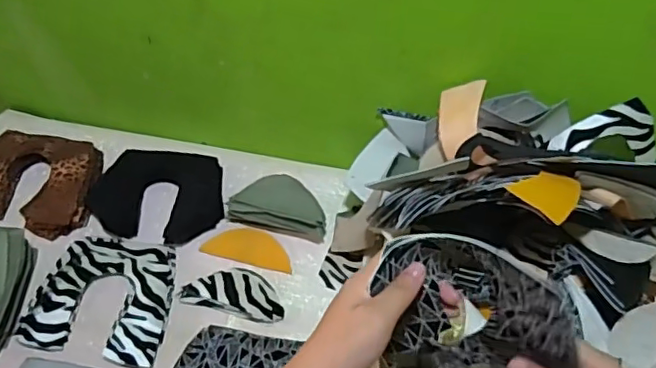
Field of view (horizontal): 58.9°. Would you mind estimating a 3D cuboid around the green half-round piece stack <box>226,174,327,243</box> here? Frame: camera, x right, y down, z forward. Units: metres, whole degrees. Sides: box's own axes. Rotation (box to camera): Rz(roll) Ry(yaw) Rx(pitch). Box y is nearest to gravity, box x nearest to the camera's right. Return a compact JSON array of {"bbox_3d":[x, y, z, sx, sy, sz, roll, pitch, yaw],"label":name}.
[{"bbox_3d":[-0.059,0.024,0.724,0.120,0.025,0.066,12,55,9],"label":"green half-round piece stack"}]

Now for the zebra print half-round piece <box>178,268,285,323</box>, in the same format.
[{"bbox_3d":[-0.106,0.123,0.668,0.118,0.005,0.057,12,52,7],"label":"zebra print half-round piece"}]

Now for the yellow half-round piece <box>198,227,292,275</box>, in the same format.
[{"bbox_3d":[-0.095,0.077,0.711,0.110,0.004,0.048,10,55,8],"label":"yellow half-round piece"}]

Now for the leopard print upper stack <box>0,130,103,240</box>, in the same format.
[{"bbox_3d":[-0.386,-0.007,0.753,0.170,0.032,0.140,6,54,6],"label":"leopard print upper stack"}]

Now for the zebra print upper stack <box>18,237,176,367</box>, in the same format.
[{"bbox_3d":[-0.251,0.123,0.661,0.155,0.010,0.146,9,55,7],"label":"zebra print upper stack"}]

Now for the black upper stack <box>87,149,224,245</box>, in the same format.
[{"bbox_3d":[-0.219,0.010,0.739,0.166,0.028,0.117,5,54,5],"label":"black upper stack"}]

